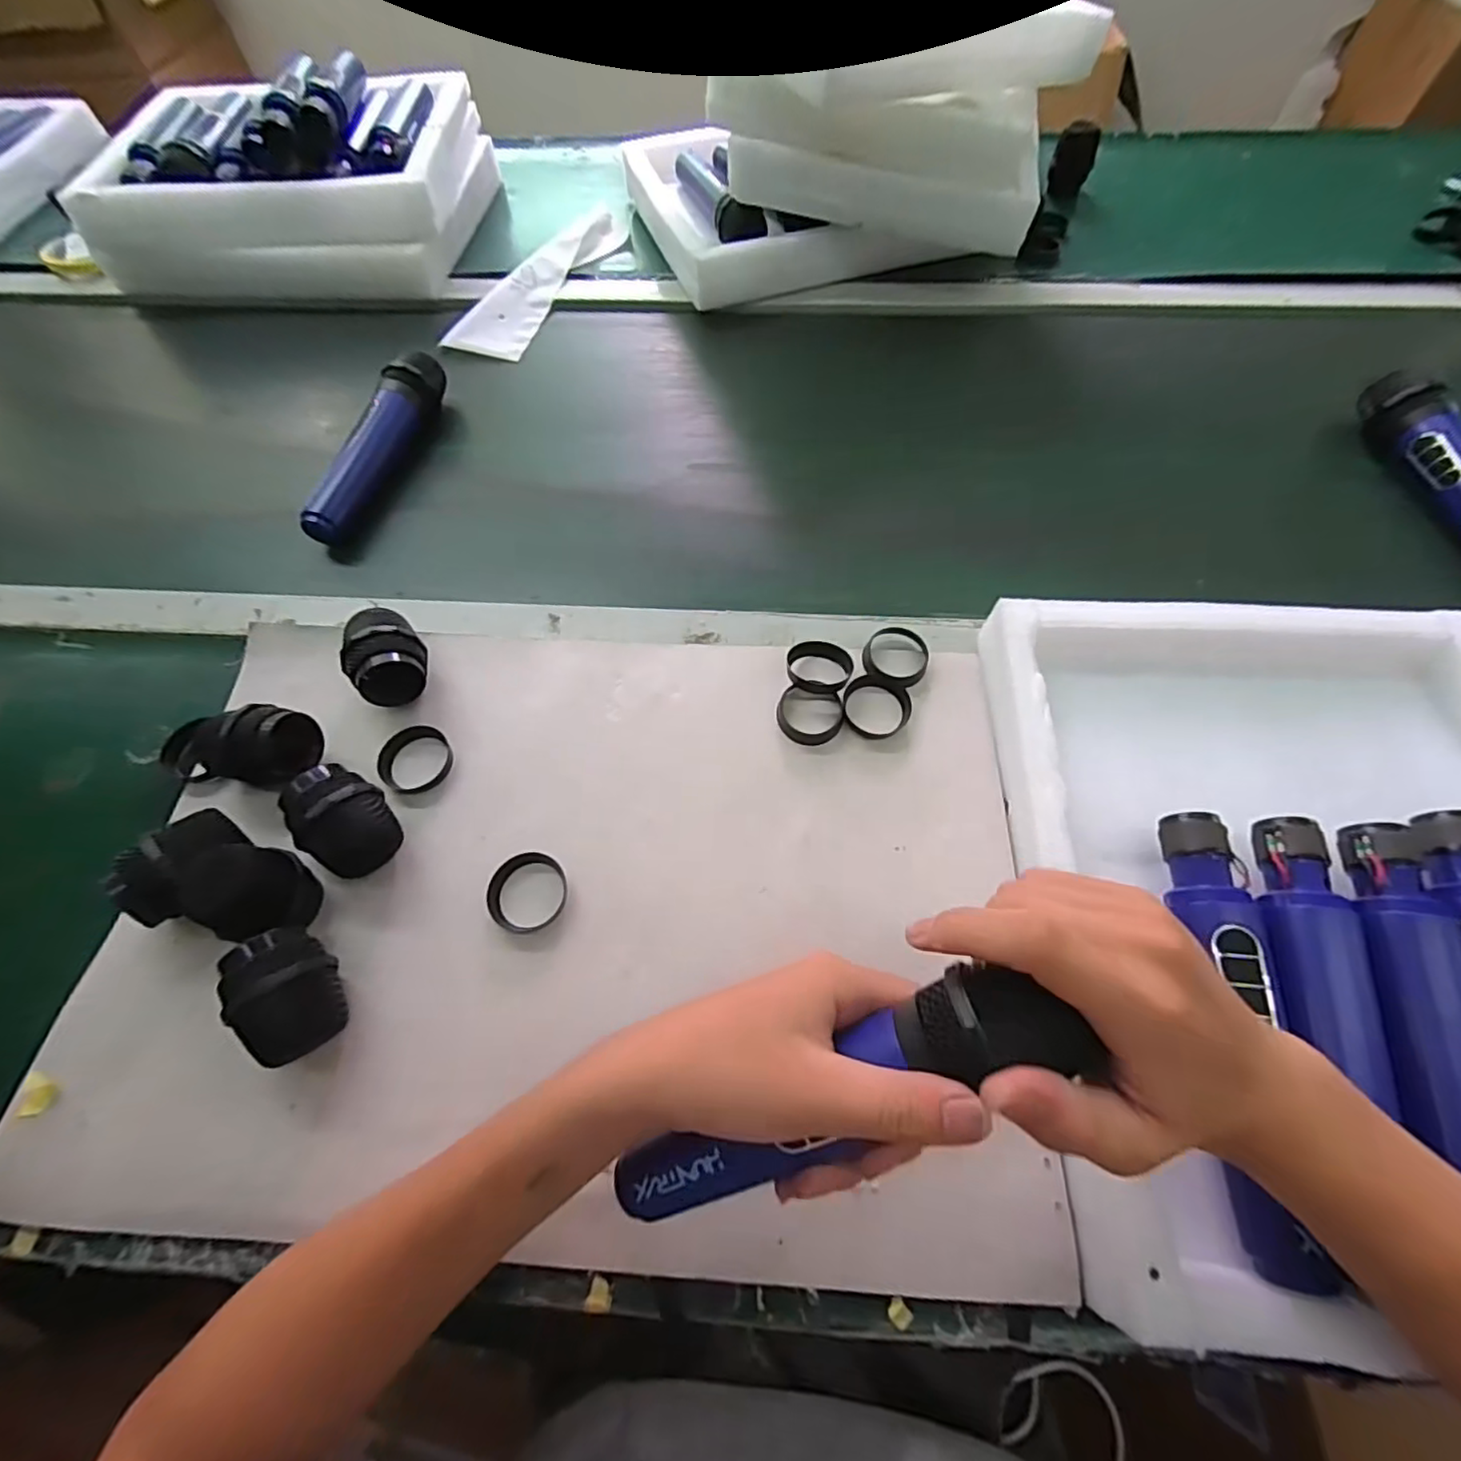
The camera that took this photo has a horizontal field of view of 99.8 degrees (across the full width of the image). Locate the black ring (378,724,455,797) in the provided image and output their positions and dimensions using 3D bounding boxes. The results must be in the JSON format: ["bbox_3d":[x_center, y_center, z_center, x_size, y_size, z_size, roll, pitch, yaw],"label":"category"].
[{"bbox_3d":[-0.202,0.018,0.393,0.042,0.016,0.044,-1,62,1],"label":"black ring"}]

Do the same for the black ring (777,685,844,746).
[{"bbox_3d":[0.050,-0.008,0.396,0.043,0.007,0.038,14,63,9],"label":"black ring"}]

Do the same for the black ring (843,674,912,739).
[{"bbox_3d":[0.095,-0.016,0.400,0.043,0.009,0.046,-1,62,1],"label":"black ring"}]

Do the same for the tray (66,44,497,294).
[{"bbox_3d":[-0.473,-0.616,0.682,0.356,0.120,0.313,0,62,1],"label":"tray"}]

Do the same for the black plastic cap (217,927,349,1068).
[{"bbox_3d":[-0.225,0.134,0.314,0.042,0.051,0.055,-29,65,-13],"label":"black plastic cap"}]

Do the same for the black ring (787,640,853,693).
[{"bbox_3d":[0.060,-0.043,0.410,0.043,0.008,0.035,6,62,4],"label":"black ring"}]

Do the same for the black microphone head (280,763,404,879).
[{"bbox_3d":[-0.222,0.052,0.354,0.054,0.049,0.045,31,67,17],"label":"black microphone head"}]

